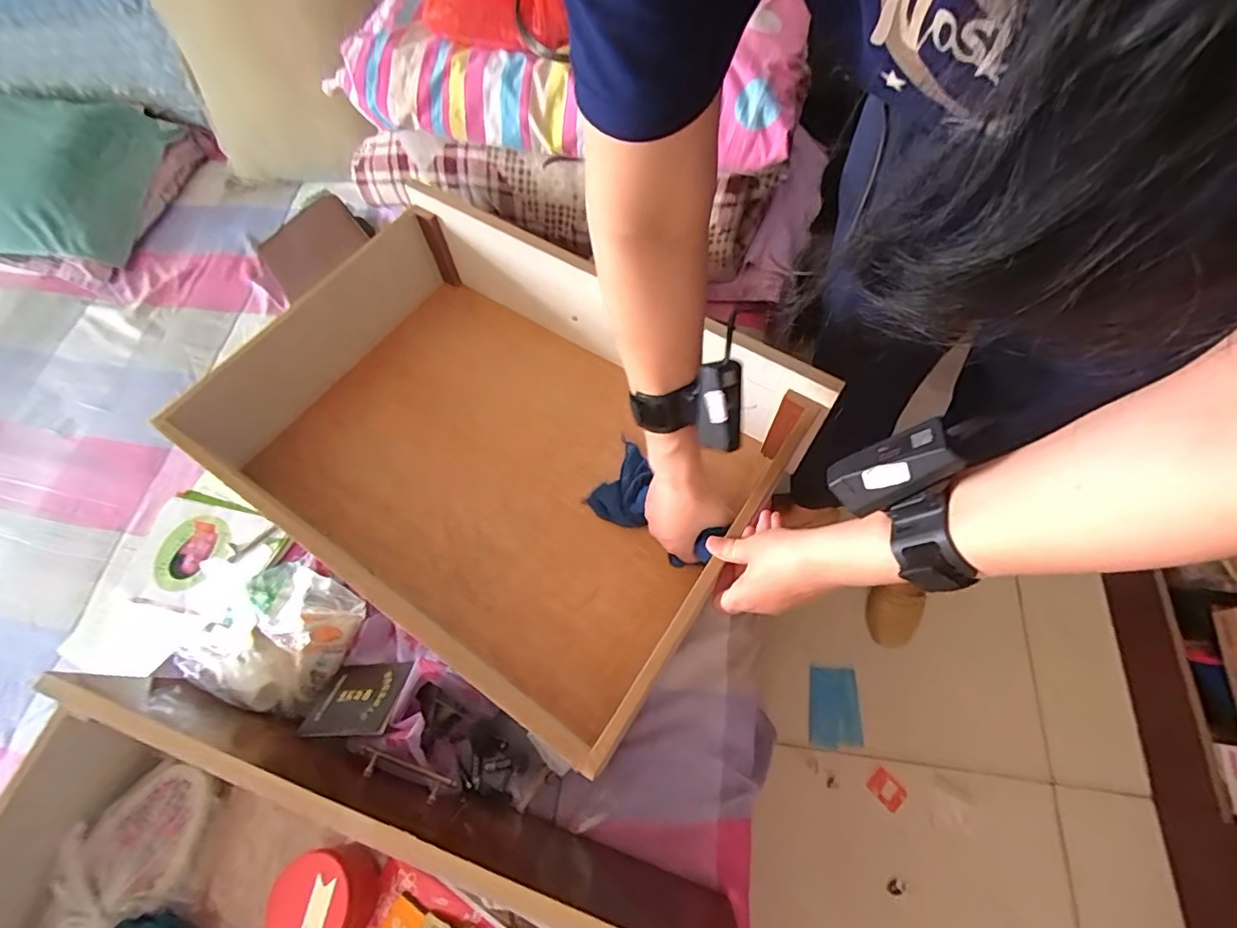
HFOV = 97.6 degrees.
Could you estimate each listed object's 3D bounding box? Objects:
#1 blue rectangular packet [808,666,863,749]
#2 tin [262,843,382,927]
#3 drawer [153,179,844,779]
[{"bbox_3d":[0.382,0.431,0.964,0.087,0.005,0.129,1,72,6],"label":"blue rectangular packet"},{"bbox_3d":[-0.252,0.371,0.459,0.075,0.051,0.073,-3,64,6],"label":"tin"},{"bbox_3d":[-0.143,-0.044,0.612,0.576,0.149,0.414,32,69,18],"label":"drawer"}]

